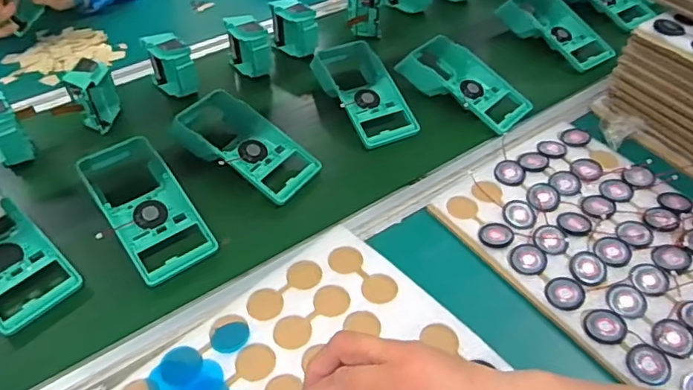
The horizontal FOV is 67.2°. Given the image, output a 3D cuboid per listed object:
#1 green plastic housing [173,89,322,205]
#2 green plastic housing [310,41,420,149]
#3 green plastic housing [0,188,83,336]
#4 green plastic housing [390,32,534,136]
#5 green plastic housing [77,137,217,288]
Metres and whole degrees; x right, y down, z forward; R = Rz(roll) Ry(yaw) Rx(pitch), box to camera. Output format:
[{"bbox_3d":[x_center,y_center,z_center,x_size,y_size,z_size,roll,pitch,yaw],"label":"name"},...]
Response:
[{"bbox_3d":[-0.123,-0.063,0.632,0.178,0.041,0.090,27,53,19],"label":"green plastic housing"},{"bbox_3d":[0.021,-0.142,0.722,0.098,0.048,0.193,-17,49,-16],"label":"green plastic housing"},{"bbox_3d":[-0.356,0.056,0.532,0.197,0.053,0.089,33,54,27],"label":"green plastic housing"},{"bbox_3d":[0.164,-0.160,0.732,0.189,0.043,0.090,34,55,27],"label":"green plastic housing"},{"bbox_3d":[-0.217,0.008,0.561,0.082,0.036,0.182,-30,56,-26],"label":"green plastic housing"}]

